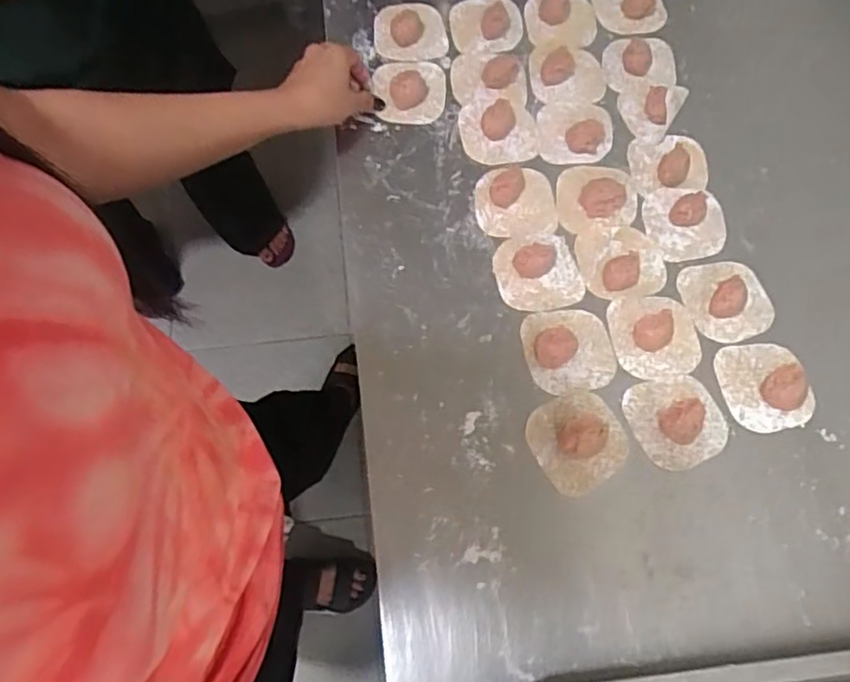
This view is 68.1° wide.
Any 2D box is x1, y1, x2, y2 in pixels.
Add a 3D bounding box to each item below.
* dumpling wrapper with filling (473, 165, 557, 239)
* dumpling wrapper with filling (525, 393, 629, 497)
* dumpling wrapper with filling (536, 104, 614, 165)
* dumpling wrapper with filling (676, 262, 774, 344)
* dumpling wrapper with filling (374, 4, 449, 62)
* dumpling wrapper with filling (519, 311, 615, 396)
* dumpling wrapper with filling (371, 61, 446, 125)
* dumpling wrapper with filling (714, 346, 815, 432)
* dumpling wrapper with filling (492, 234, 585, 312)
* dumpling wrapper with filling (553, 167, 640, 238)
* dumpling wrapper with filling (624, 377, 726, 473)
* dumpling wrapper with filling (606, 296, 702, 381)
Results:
[{"bbox_3d":[0.088,-0.136,0.606,0.077,0.016,0.073,0,71,-1],"label":"dumpling wrapper with filling"},{"bbox_3d":[0.129,0.081,0.524,0.077,0.017,0.076,-33,74,-11],"label":"dumpling wrapper with filling"},{"bbox_3d":[0.153,-0.217,0.636,0.077,0.021,0.072,-1,71,-1],"label":"dumpling wrapper with filling"},{"bbox_3d":[0.276,-0.040,0.570,0.076,0.020,0.076,0,71,-1],"label":"dumpling wrapper with filling"},{"bbox_3d":[-0.015,-0.332,0.676,0.078,0.018,0.069,-6,71,-3],"label":"dumpling wrapper with filling"},{"bbox_3d":[0.129,0.006,0.551,0.077,0.020,0.075,0,71,-1],"label":"dumpling wrapper with filling"},{"bbox_3d":[-0.017,-0.260,0.653,0.072,0.018,0.078,4,71,1],"label":"dumpling wrapper with filling"},{"bbox_3d":[0.295,0.036,0.539,0.069,0.024,0.078,-11,71,-5],"label":"dumpling wrapper with filling"},{"bbox_3d":[0.105,-0.068,0.578,0.076,0.024,0.076,0,71,-1],"label":"dumpling wrapper with filling"},{"bbox_3d":[0.168,-0.141,0.608,0.076,0.016,0.076,6,71,1],"label":"dumpling wrapper with filling"},{"bbox_3d":[0.216,0.064,0.530,0.074,0.020,0.077,0,71,-1],"label":"dumpling wrapper with filling"},{"bbox_3d":[0.207,-0.008,0.557,0.076,0.019,0.077,-9,71,-4],"label":"dumpling wrapper with filling"}]

